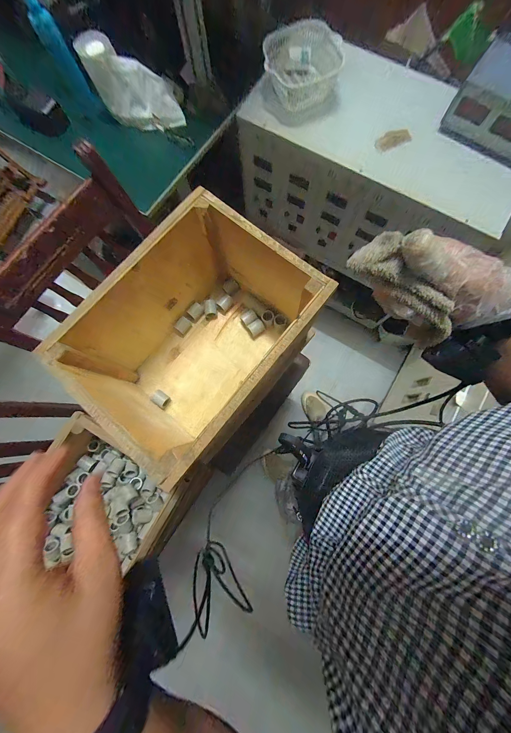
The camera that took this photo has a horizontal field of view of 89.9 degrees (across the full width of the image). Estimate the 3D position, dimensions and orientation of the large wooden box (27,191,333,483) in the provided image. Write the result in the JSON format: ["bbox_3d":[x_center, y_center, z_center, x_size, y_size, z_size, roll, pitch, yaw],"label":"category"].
[{"bbox_3d":[-0.107,-0.051,0.523,0.307,0.261,0.389,42,83,8],"label":"large wooden box"}]

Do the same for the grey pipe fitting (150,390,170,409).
[{"bbox_3d":[-0.228,0.079,0.616,0.035,0.024,0.032,33,82,7],"label":"grey pipe fitting"}]

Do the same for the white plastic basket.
[{"bbox_3d":[0.113,-0.725,0.624,0.185,0.073,0.159,-2,79,1],"label":"white plastic basket"}]

